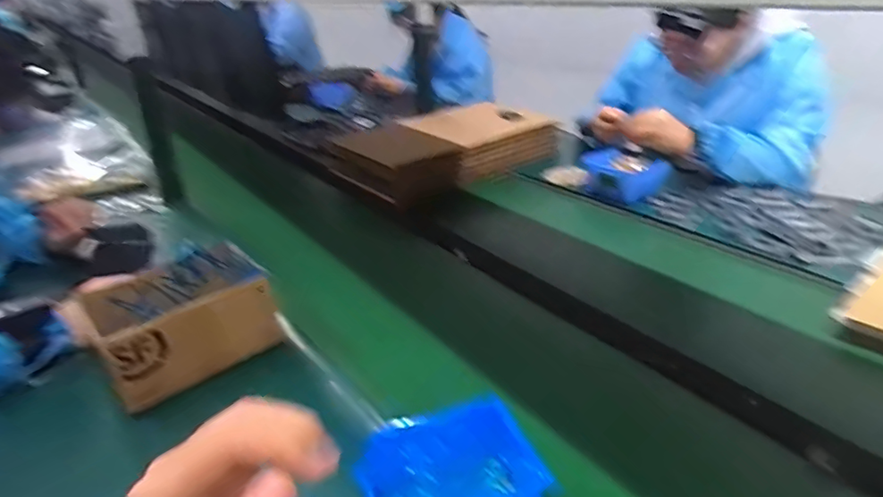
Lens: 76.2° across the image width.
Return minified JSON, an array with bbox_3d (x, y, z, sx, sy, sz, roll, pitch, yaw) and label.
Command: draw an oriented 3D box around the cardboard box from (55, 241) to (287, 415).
[{"bbox_3d":[-0.328,0.084,0.718,0.193,0.092,0.160,-23,33,-31],"label":"cardboard box"}]

